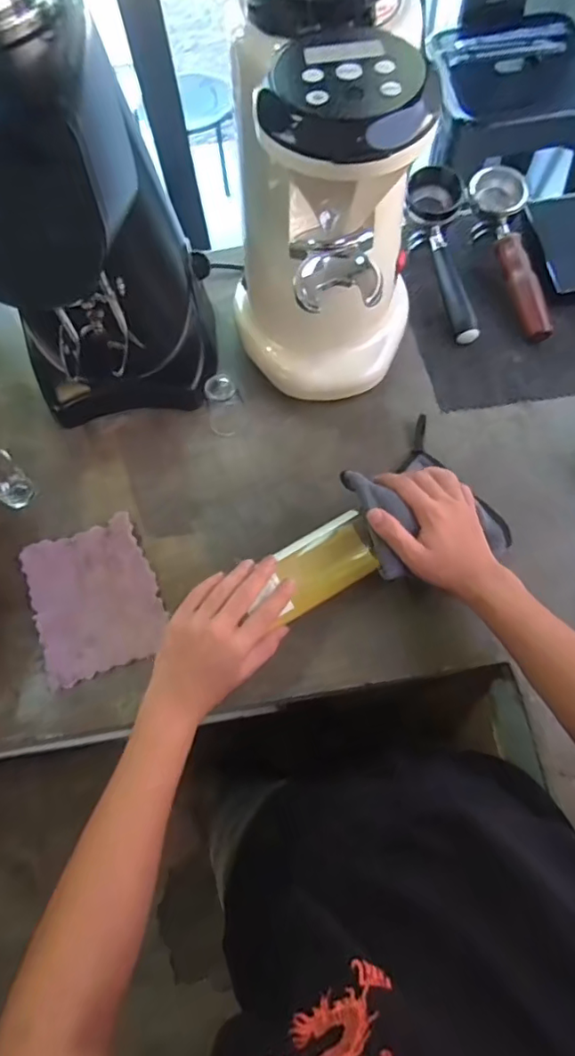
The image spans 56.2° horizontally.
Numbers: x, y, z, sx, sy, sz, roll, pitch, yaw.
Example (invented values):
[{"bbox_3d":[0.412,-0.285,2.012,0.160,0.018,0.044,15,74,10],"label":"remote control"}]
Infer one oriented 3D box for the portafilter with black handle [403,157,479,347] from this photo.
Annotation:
[{"bbox_3d":[0.186,-0.328,0.652,0.066,0.075,0.203,-5,68,2],"label":"portafilter with black handle"}]

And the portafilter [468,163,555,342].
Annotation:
[{"bbox_3d":[0.276,-0.336,0.660,0.063,0.052,0.223,-10,68,0],"label":"portafilter"}]

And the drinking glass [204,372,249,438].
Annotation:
[{"bbox_3d":[-0.072,-0.142,0.621,0.045,0.055,0.052,-16,68,-2],"label":"drinking glass"}]

